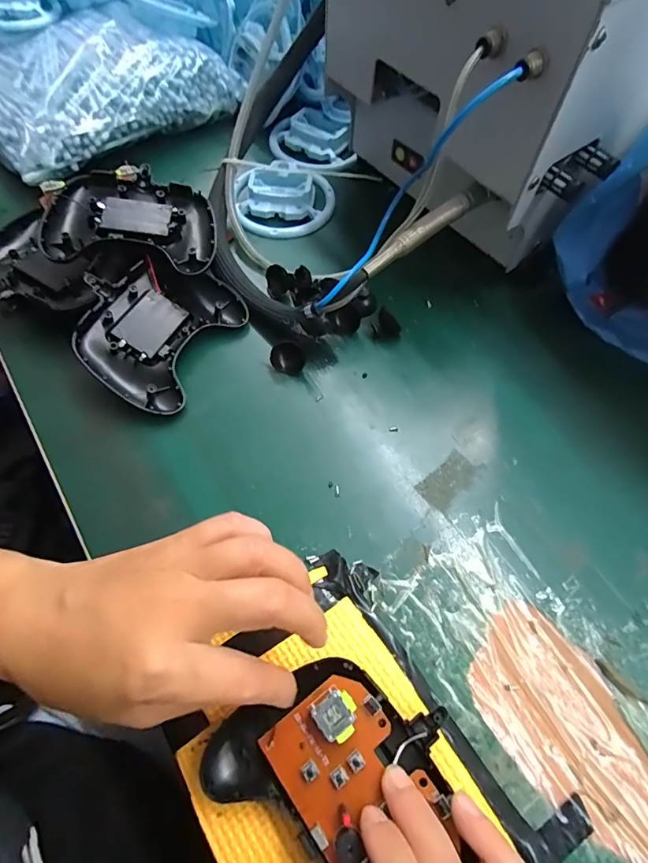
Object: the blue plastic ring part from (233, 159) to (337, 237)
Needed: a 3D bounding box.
[{"bbox_3d":[-0.038,-0.222,0.433,0.094,0.020,0.081,-2,63,-2],"label":"blue plastic ring part"}]

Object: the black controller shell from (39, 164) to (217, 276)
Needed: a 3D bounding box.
[{"bbox_3d":[-0.150,-0.167,0.364,0.126,0.038,0.097,2,63,0],"label":"black controller shell"}]

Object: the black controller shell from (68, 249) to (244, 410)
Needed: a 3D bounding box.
[{"bbox_3d":[-0.131,-0.079,0.354,0.099,0.028,0.120,32,67,-8],"label":"black controller shell"}]

